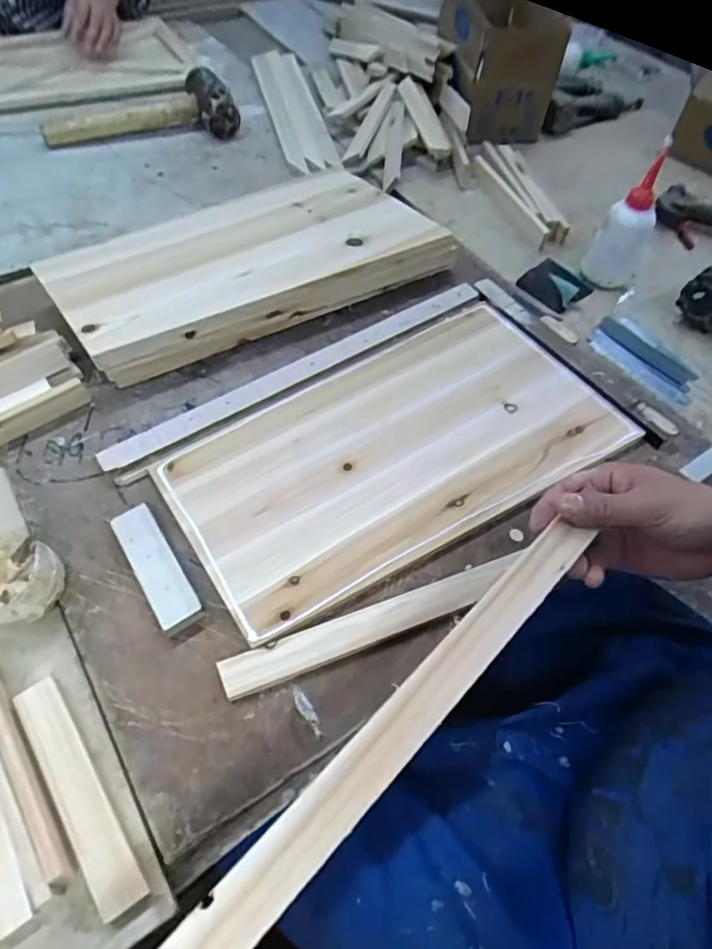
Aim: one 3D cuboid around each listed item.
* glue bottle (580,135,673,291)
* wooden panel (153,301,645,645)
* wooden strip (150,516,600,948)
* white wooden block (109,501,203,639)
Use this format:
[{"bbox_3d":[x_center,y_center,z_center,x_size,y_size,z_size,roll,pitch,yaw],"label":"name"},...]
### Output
[{"bbox_3d":[0.323,-0.295,0.658,0.063,0.154,0.055,29,59,14],"label":"glue bottle"},{"bbox_3d":[0.043,-0.029,0.541,0.418,0.013,0.225,-27,62,-21],"label":"wooden panel"},{"bbox_3d":[0.006,0.146,0.288,0.028,0.009,0.402,41,58,21],"label":"wooden strip"},{"bbox_3d":[-0.160,0.074,0.450,0.033,0.017,0.112,-27,62,-21],"label":"white wooden block"}]

